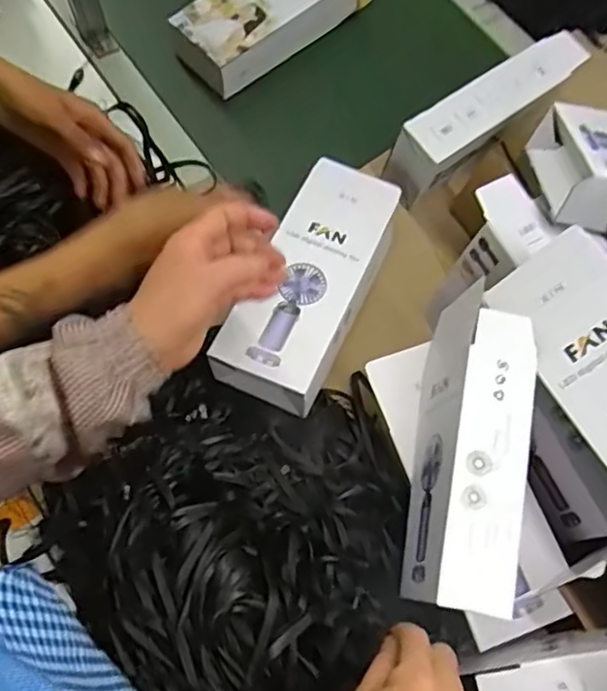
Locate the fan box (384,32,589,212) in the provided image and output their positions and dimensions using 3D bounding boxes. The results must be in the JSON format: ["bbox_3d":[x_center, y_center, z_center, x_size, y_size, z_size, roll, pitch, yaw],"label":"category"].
[{"bbox_3d":[0.193,-0.243,0.666,0.238,0.078,0.056,-37,77,-12],"label":"fan box"}]

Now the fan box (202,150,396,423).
[{"bbox_3d":[0.007,-0.066,0.609,0.099,0.048,0.254,23,68,5],"label":"fan box"}]

